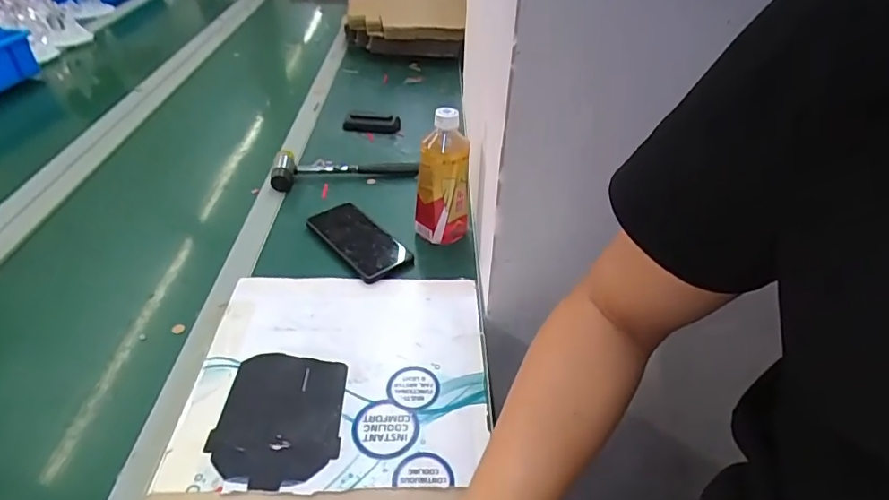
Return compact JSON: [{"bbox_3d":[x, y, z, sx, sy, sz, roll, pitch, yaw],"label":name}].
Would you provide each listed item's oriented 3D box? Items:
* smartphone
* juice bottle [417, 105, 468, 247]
[{"bbox_3d":[-0.120,-0.015,0.731,0.079,0.012,0.166,-30,53,-34],"label":"smartphone"},{"bbox_3d":[-0.003,-0.096,0.708,0.069,0.190,0.069,1,39,-1],"label":"juice bottle"}]

